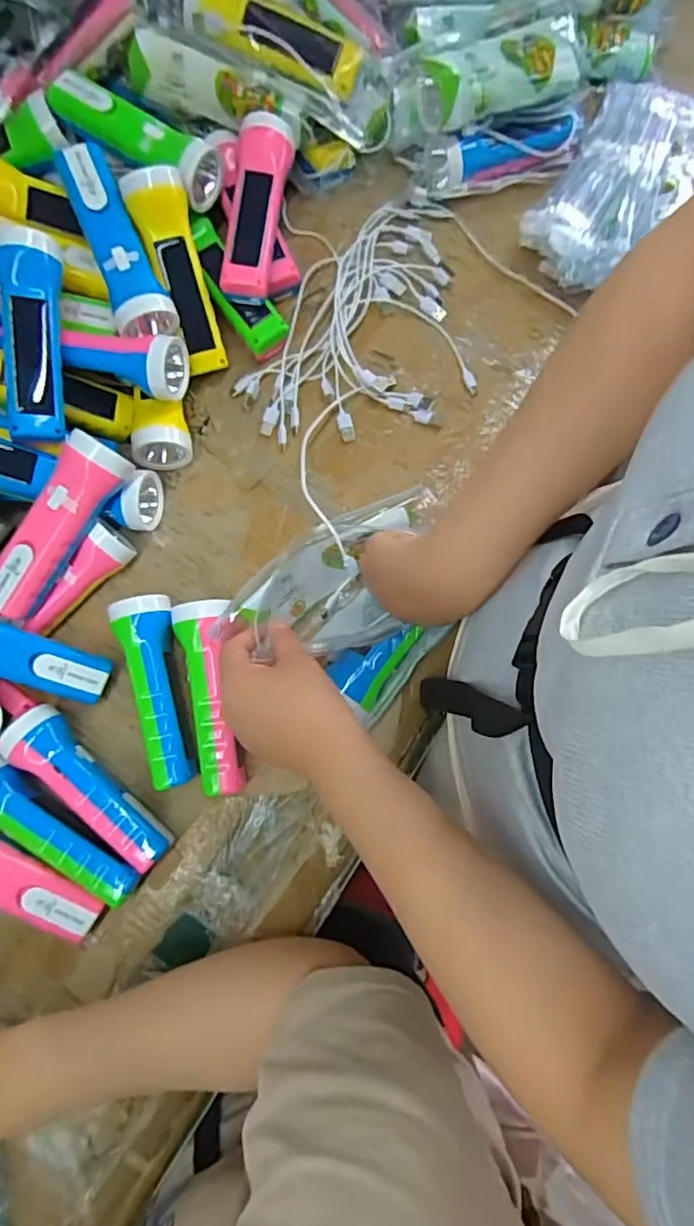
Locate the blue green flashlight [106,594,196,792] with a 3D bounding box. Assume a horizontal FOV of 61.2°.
[{"bbox_3d":[-0.162,0.067,0.499,0.049,0.055,0.159,-11,77,-1],"label":"blue green flashlight"}]

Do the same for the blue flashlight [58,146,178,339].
[{"bbox_3d":[-0.204,-0.324,0.512,0.051,0.046,0.171,-24,94,-4],"label":"blue flashlight"}]

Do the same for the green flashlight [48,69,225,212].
[{"bbox_3d":[-0.192,-0.438,0.542,0.164,0.048,0.049,34,80,8],"label":"green flashlight"}]

